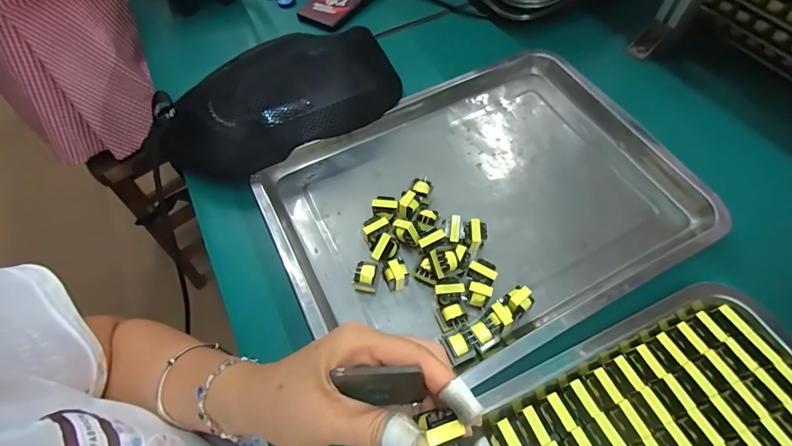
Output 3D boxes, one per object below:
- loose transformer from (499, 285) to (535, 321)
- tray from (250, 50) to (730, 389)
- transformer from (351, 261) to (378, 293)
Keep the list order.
[{"bbox_3d":[0.101,0.067,0.317,0.025,0.018,0.020,-34,62,-16],"label":"loose transformer"},{"bbox_3d":[0.087,-0.028,0.380,0.394,0.037,0.282,-25,60,-12],"label":"tray"},{"bbox_3d":[-0.027,0.047,0.333,0.020,0.016,0.024,4,58,6],"label":"transformer"}]

